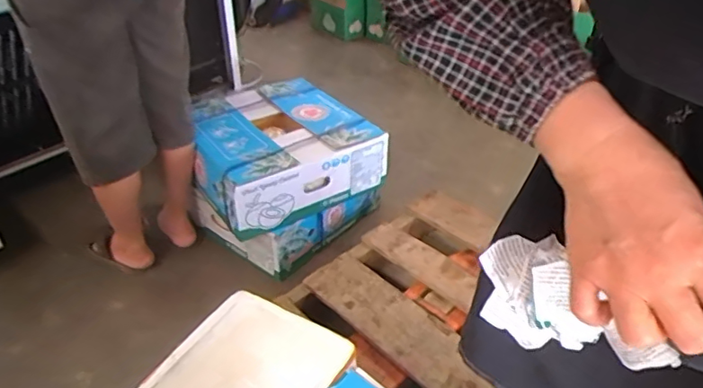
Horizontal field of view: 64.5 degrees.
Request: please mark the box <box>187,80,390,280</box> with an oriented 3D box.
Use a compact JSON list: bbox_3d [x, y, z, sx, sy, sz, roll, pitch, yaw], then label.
[{"bbox_3d":[-0.204,-0.062,1.513,0.455,0.323,0.418,-27,45,-30],"label":"box"}]

